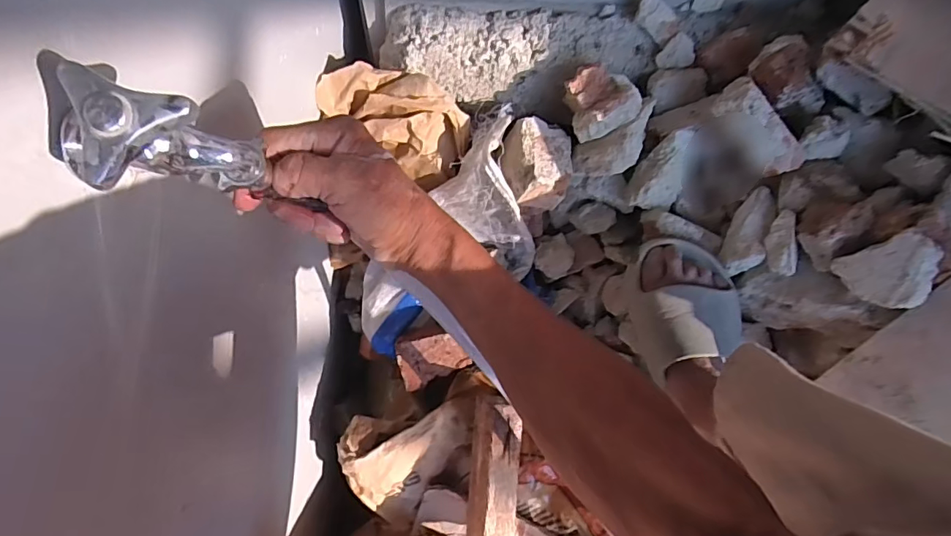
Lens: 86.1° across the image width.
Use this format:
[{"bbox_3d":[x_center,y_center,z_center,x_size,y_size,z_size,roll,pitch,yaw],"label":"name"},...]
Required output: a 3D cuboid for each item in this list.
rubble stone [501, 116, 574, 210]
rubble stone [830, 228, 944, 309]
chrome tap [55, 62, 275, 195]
[{"bbox_3d":[0.076,-0.133,0.629,0.083,0.042,0.104,5,83,-1],"label":"rubble stone"},{"bbox_3d":[0.400,0.005,0.486,0.059,0.056,0.065,-33,85,-5],"label":"rubble stone"},{"bbox_3d":[-0.129,-0.054,0.228,0.037,0.093,0.044,-7,83,16],"label":"chrome tap"}]

